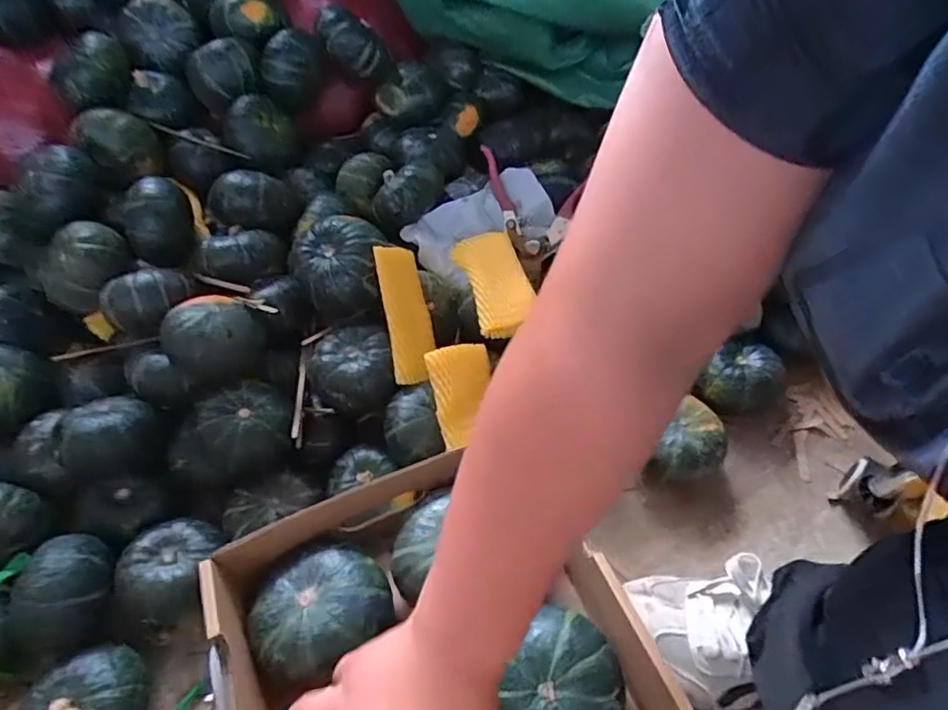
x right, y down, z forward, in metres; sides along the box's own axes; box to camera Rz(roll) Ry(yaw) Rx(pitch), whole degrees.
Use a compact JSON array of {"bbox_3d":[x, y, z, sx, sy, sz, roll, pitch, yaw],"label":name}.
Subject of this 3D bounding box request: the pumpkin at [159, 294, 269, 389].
[{"bbox_3d":[-0.257,-0.018,0.555,0.081,0.063,0.087,-1,52,1],"label":"pumpkin"}]

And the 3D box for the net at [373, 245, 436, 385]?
[{"bbox_3d":[-0.068,-0.043,0.585,0.021,0.061,0.140,-17,84,34],"label":"net"}]

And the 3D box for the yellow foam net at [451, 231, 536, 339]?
[{"bbox_3d":[0.022,-0.078,0.610,0.065,0.038,0.146,-13,53,-9],"label":"yellow foam net"}]

